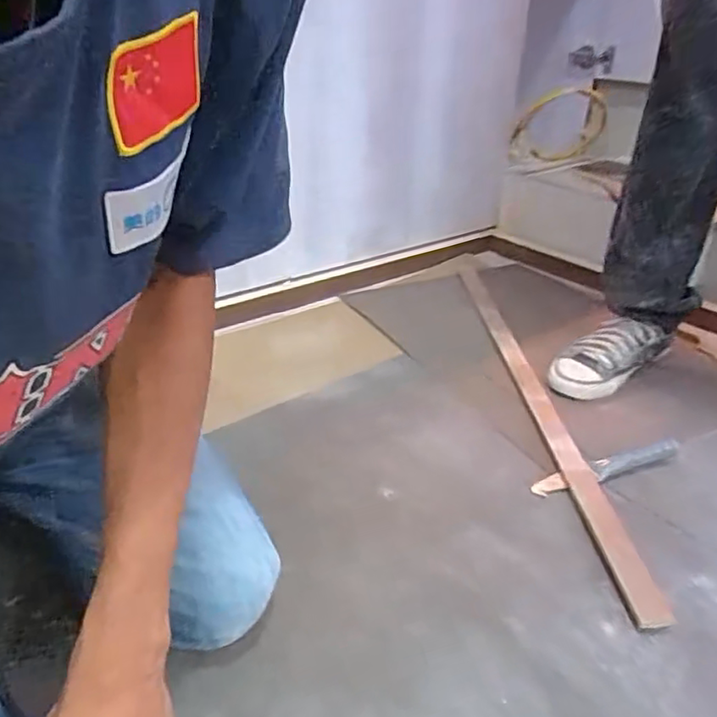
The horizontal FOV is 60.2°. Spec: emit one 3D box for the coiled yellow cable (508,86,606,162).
[{"bbox_3d":[0.509,-0.601,1.593,0.248,0.177,0.032,6,6,37],"label":"coiled yellow cable"}]

